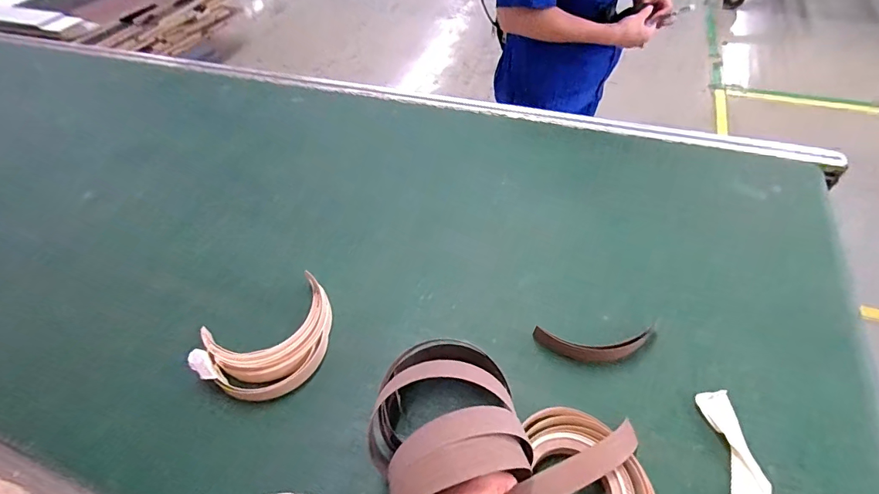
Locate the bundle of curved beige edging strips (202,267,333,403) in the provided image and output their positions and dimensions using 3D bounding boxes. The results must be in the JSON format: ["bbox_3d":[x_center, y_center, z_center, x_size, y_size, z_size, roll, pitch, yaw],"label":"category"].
[{"bbox_3d":[-0.210,0.123,0.546,0.165,0.041,0.128,-25,51,-16],"label":"bundle of curved beige edging strips"}]

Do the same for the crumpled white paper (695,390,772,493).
[{"bbox_3d":[0.293,0.199,0.432,0.033,0.015,0.111,-1,49,4],"label":"crumpled white paper"}]

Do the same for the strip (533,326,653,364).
[{"bbox_3d":[0.183,0.117,0.511,0.135,0.021,0.039,0,49,5],"label":"strip"}]

